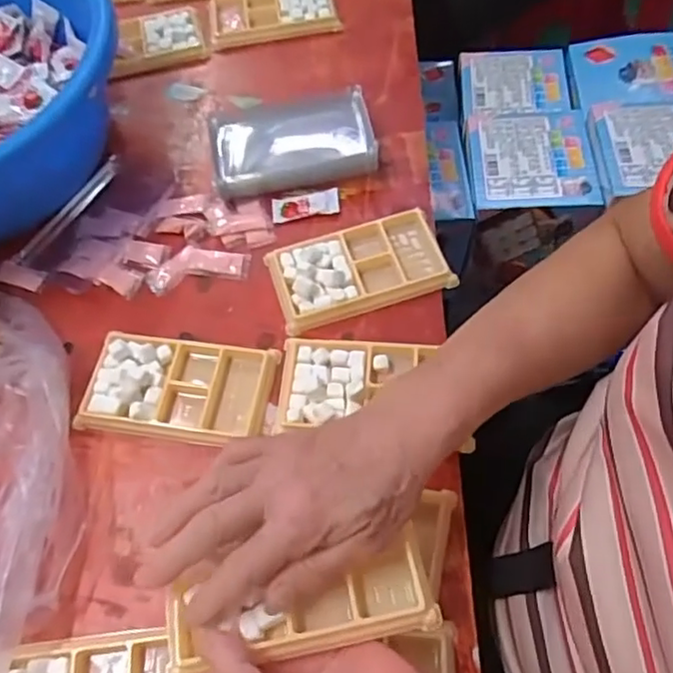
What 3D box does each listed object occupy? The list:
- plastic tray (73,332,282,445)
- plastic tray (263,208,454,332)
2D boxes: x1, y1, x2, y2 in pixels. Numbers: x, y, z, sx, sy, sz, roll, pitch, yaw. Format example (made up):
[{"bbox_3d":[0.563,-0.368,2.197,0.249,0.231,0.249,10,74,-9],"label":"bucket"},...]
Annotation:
[{"bbox_3d":[-0.116,0.035,0.448,0.132,0.020,0.078,7,62,8],"label":"plastic tray"},{"bbox_3d":[0.020,-0.057,0.490,0.139,0.015,0.077,-18,62,-6],"label":"plastic tray"}]

